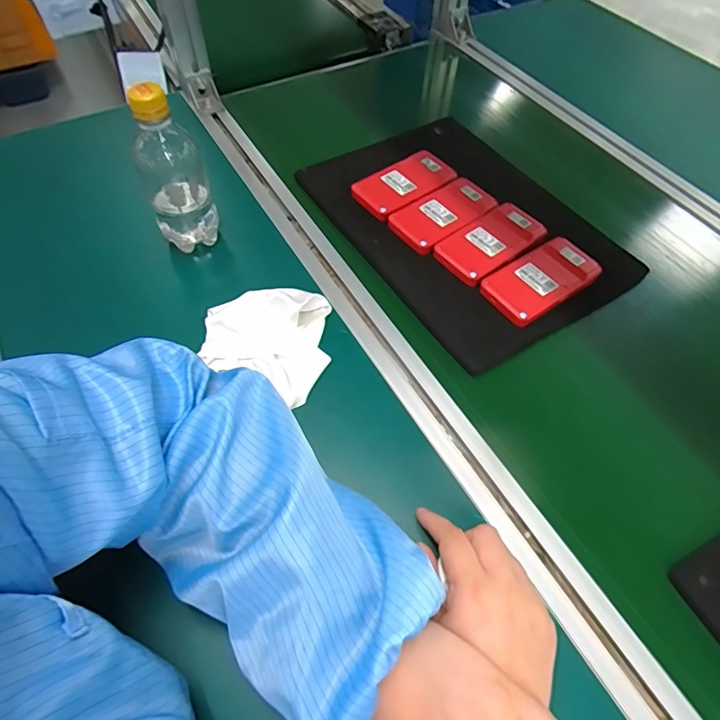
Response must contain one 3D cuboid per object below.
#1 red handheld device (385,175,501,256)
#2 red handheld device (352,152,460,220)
[{"bbox_3d":[0.092,-0.164,0.544,0.130,0.017,0.066,-34,62,-23],"label":"red handheld device"},{"bbox_3d":[0.051,-0.207,0.569,0.121,0.016,0.063,-33,61,-22],"label":"red handheld device"}]

